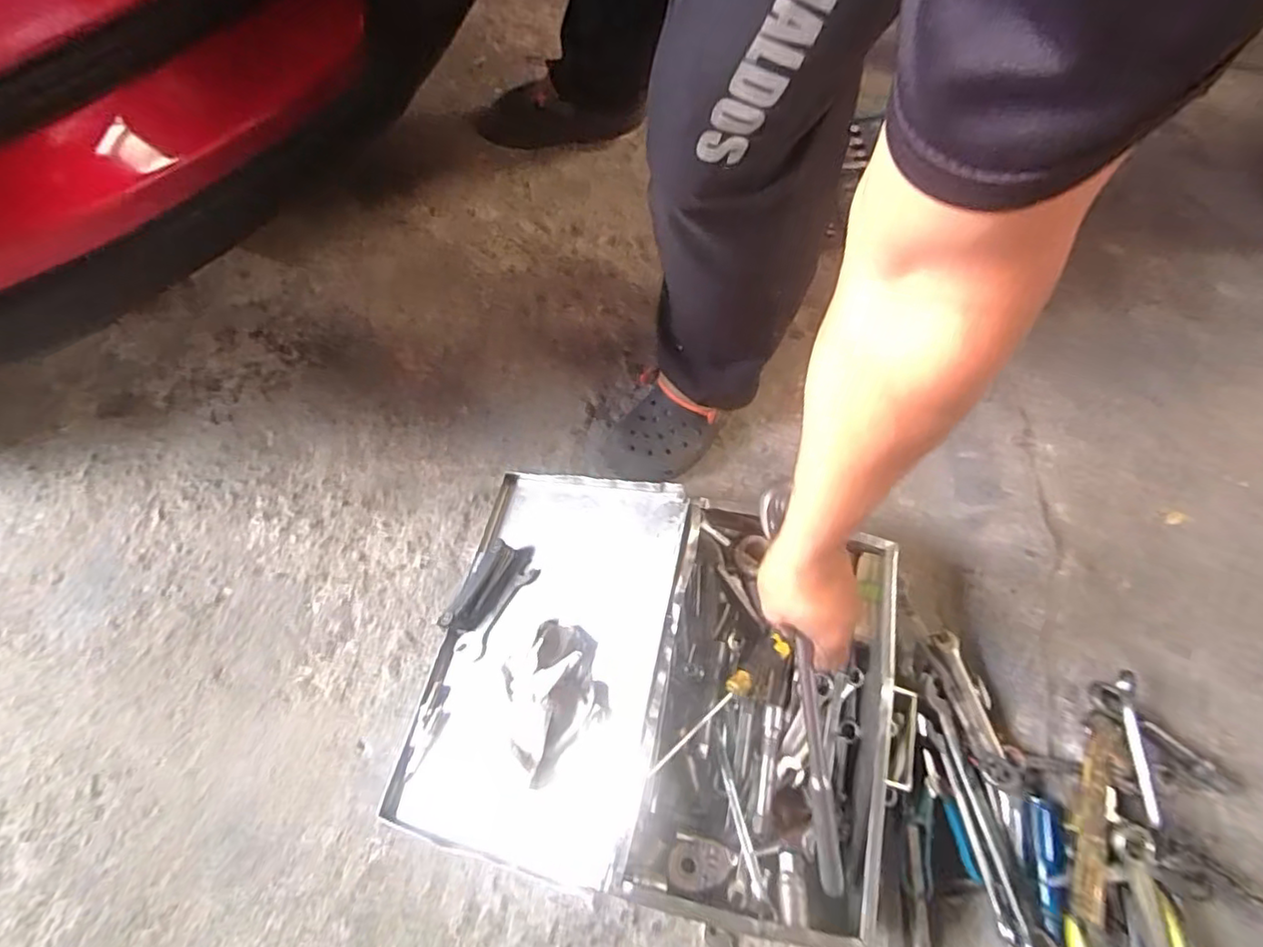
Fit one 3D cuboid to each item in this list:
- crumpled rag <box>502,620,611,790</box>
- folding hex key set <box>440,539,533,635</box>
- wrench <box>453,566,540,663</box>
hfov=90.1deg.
[{"bbox_3d":[-0.083,0.221,0.630,0.107,0.055,0.133,42,71,15],"label":"crumpled rag"},{"bbox_3d":[-0.172,0.126,0.727,0.052,0.028,0.121,32,69,12],"label":"folding hex key set"},{"bbox_3d":[-0.154,0.156,0.724,0.035,0.004,0.120,29,75,21],"label":"wrench"}]

